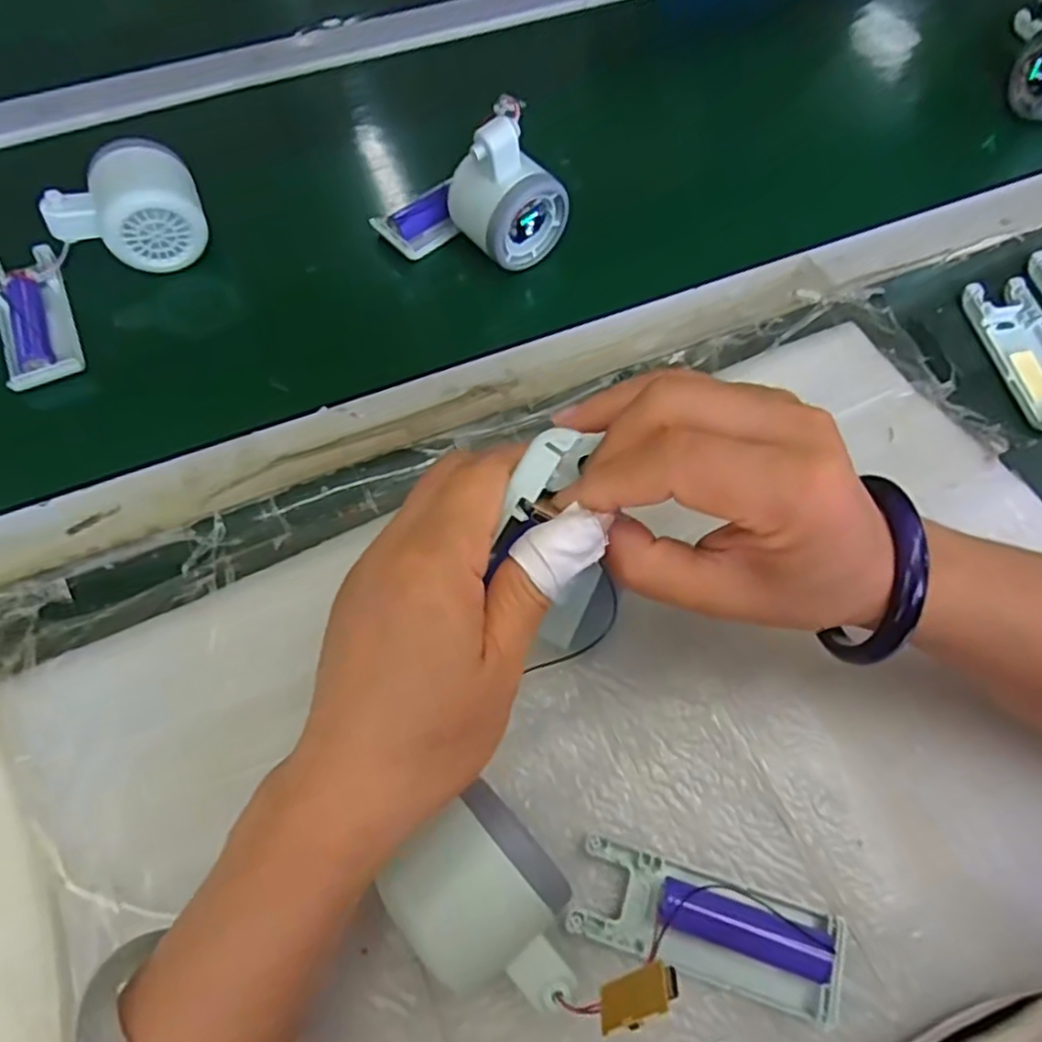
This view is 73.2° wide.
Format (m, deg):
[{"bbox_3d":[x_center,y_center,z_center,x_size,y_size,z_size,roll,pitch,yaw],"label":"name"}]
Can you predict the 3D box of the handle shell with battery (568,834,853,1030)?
[{"bbox_3d":[0.073,0.161,0.278,0.101,0.018,0.038,17,64,7],"label":"handle shell with battery"}]

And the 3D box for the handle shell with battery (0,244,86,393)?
[{"bbox_3d":[-0.291,-0.121,0.417,0.041,0.015,0.103,-22,66,-12],"label":"handle shell with battery"}]

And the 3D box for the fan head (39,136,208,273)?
[{"bbox_3d":[-0.239,-0.189,0.427,0.082,0.044,0.060,-24,66,-13],"label":"fan head"}]

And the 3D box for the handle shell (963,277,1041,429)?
[{"bbox_3d":[0.308,-0.101,0.419,0.046,0.012,0.103,-10,64,-6],"label":"handle shell"}]

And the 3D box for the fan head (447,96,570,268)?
[{"bbox_3d":[-0.007,-0.202,0.417,0.056,0.085,0.047,-31,68,-16],"label":"fan head"}]

